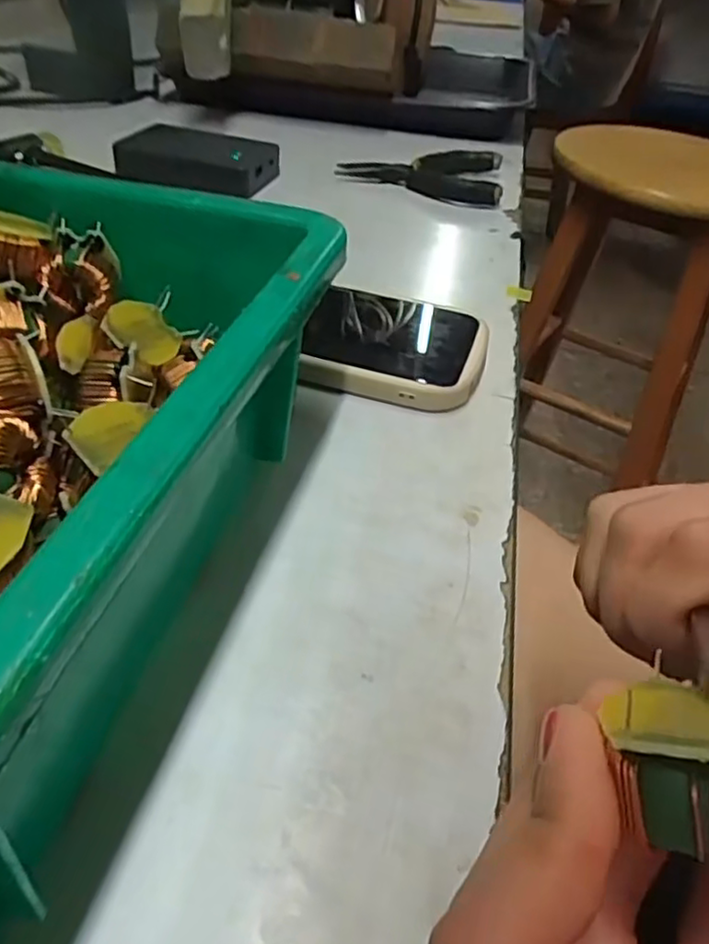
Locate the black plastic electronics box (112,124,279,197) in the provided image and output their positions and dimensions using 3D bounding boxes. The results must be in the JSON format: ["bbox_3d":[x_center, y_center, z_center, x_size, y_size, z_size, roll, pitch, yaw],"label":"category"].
[{"bbox_3d":[-0.111,-0.229,0.486,0.106,0.025,0.069,20,42,16],"label":"black plastic electronics box"}]

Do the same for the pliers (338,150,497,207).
[{"bbox_3d":[0.050,-0.233,0.516,0.123,0.020,0.082,9,40,4],"label":"pliers"}]

